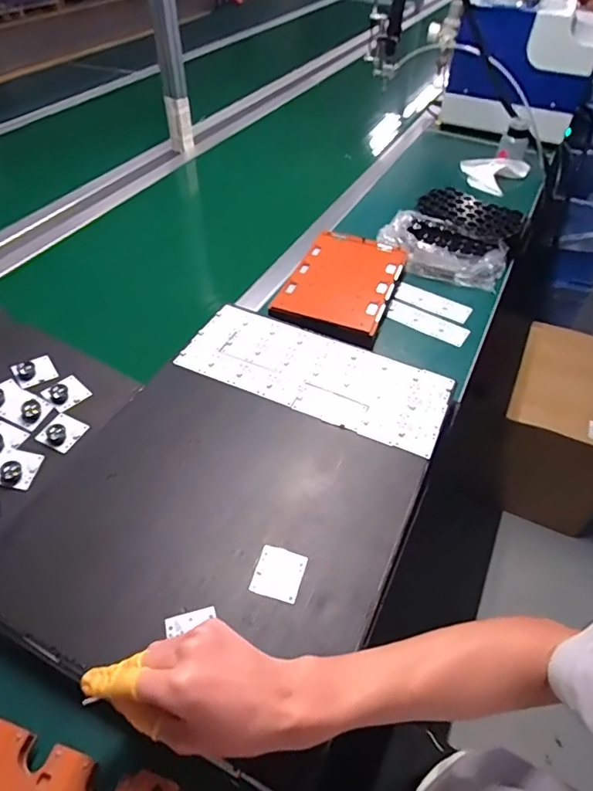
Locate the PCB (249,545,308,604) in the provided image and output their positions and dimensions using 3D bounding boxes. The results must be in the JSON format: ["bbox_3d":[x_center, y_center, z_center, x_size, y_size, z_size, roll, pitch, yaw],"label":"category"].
[{"bbox_3d":[-0.017,0.174,0.483,0.047,0.004,0.048,15,49,11],"label":"PCB"}]

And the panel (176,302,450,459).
[{"bbox_3d":[0.024,-0.033,0.674,0.358,0.008,0.140,20,51,16],"label":"panel"}]

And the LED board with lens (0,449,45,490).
[{"bbox_3d":[-0.336,0.083,0.586,0.047,0.020,0.049,5,48,2],"label":"LED board with lens"}]

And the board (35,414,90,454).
[{"bbox_3d":[-0.300,0.045,0.629,0.045,0.014,0.050,20,50,15],"label":"board"}]

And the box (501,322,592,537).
[{"bbox_3d":[0.718,0.079,1.327,0.321,0.371,0.376,24,51,19],"label":"box"}]

